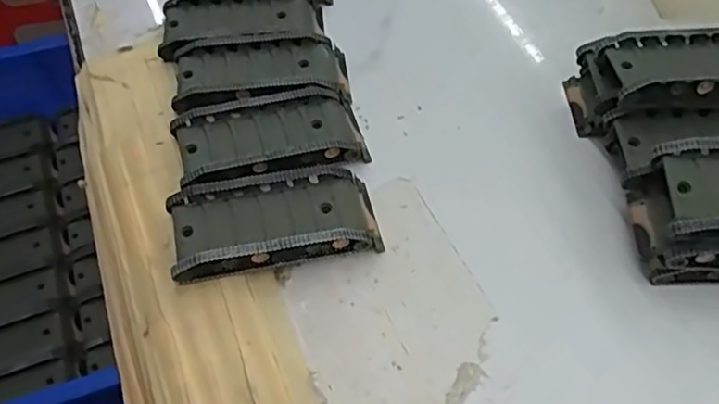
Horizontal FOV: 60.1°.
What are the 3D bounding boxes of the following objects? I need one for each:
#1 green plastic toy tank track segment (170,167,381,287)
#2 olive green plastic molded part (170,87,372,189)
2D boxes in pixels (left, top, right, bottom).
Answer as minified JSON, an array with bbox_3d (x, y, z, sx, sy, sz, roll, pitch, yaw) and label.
[{"bbox_3d":[-0.040,0.009,0.299,0.095,0.025,0.044,-11,57,-8],"label":"green plastic toy tank track segment"},{"bbox_3d":[-0.045,-0.032,0.327,0.094,0.024,0.051,-14,58,-10],"label":"olive green plastic molded part"}]

